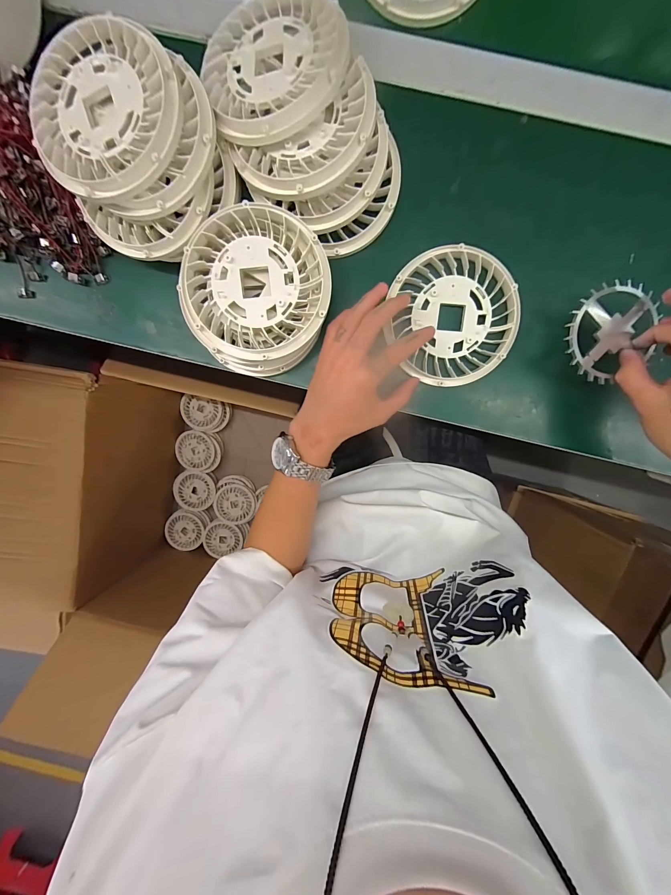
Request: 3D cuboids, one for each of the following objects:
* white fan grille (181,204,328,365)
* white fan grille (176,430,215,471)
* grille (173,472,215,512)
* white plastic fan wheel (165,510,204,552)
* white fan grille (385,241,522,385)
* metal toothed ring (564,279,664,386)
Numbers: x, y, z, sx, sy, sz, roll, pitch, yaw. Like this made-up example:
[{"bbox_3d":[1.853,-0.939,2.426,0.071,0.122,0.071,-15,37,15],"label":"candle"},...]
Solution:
[{"bbox_3d":[-0.071,-0.148,0.290,0.128,0.015,0.127,1,99,3],"label":"white fan grille"},{"bbox_3d":[-0.458,0.013,1.032,0.116,0.015,0.128,4,99,3],"label":"white fan grille"},{"bbox_3d":[-0.473,0.148,1.053,0.128,0.012,0.136,-38,95,8],"label":"grille"},{"bbox_3d":[-0.514,0.285,1.076,0.122,0.027,0.135,-31,96,8],"label":"white plastic fan wheel"},{"bbox_3d":[0.118,-0.130,0.321,0.124,0.013,0.130,1,99,3],"label":"white fan grille"},{"bbox_3d":[0.249,-0.105,0.285,0.086,0.010,0.077,-34,95,8],"label":"metal toothed ring"}]

